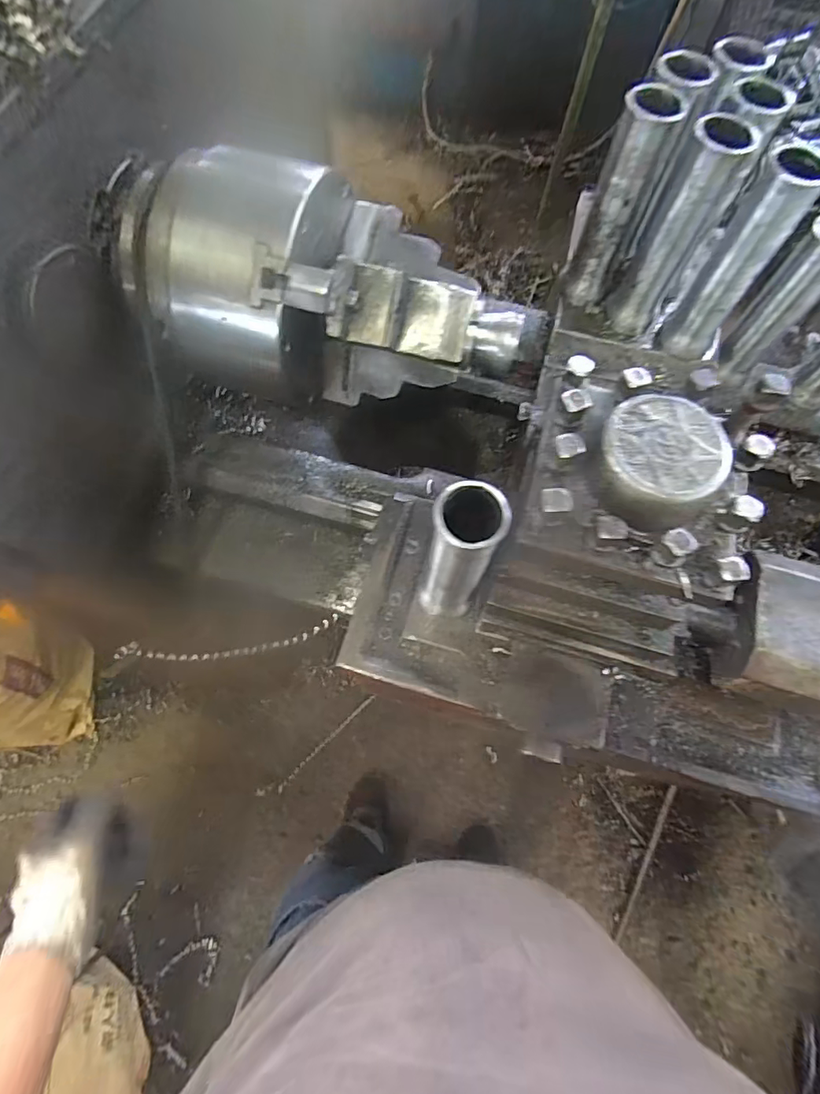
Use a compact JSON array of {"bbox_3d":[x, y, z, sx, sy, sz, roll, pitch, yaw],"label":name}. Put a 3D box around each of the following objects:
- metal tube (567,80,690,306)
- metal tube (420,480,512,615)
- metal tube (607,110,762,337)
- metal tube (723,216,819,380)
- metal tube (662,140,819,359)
[{"bbox_3d":[0.206,-0.343,0.529,0.052,0.183,0.058,19,70,6],"label":"metal tube"},{"bbox_3d":[0.041,0.009,0.443,0.053,0.210,0.059,10,69,2],"label":"metal tube"},{"bbox_3d":[0.258,-0.305,0.517,0.059,0.193,0.061,29,71,9],"label":"metal tube"},{"bbox_3d":[0.389,-0.255,0.549,0.054,0.175,0.043,33,72,11],"label":"metal tube"},{"bbox_3d":[0.313,-0.273,0.510,0.051,0.193,0.054,8,69,1],"label":"metal tube"}]

